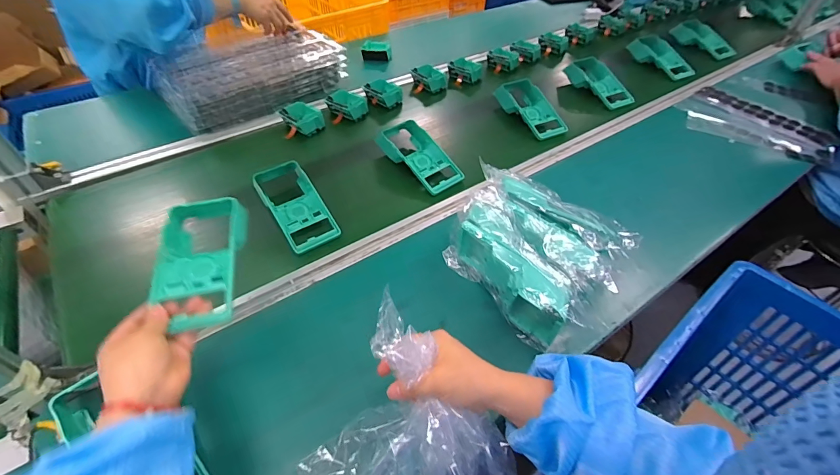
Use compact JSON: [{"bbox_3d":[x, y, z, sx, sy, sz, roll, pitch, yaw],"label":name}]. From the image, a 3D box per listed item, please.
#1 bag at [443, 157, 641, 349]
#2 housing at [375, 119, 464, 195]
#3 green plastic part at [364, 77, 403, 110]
[{"bbox_3d":[0.159,0.012,0.555,0.181,0.089,0.223,-31,56,-27],"label":"bag"},{"bbox_3d":[-0.001,-0.162,0.742,0.095,0.044,0.191,-32,57,-28],"label":"housing"},{"bbox_3d":[-0.085,-0.342,0.913,0.064,0.035,0.078,-35,58,-29],"label":"green plastic part"}]

